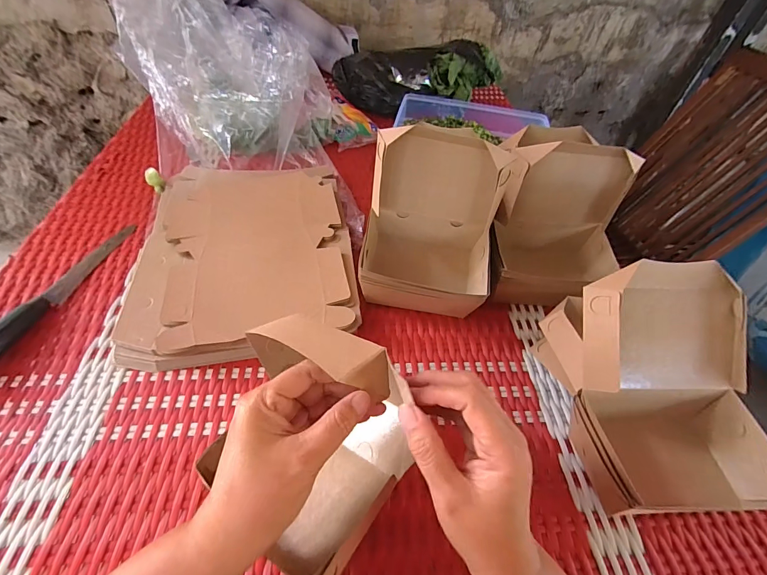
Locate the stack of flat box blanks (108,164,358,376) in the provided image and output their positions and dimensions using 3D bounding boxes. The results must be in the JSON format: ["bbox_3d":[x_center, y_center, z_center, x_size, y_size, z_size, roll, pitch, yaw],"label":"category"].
[{"bbox_3d":[-0.177,-0.059,0.475,0.257,0.036,0.328,-6,50,-11],"label":"stack of flat box blanks"}]

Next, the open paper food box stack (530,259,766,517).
[{"bbox_3d":[0.243,0.078,0.319,0.137,0.136,0.186,0,48,-6],"label":"open paper food box stack"}]

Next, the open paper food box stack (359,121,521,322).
[{"bbox_3d":[0.051,-0.067,0.388,0.140,0.164,0.097,8,49,1],"label":"open paper food box stack"}]

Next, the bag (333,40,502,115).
[{"bbox_3d":[0.080,-0.453,0.780,0.352,0.105,0.122,-10,51,-14],"label":"bag"}]

